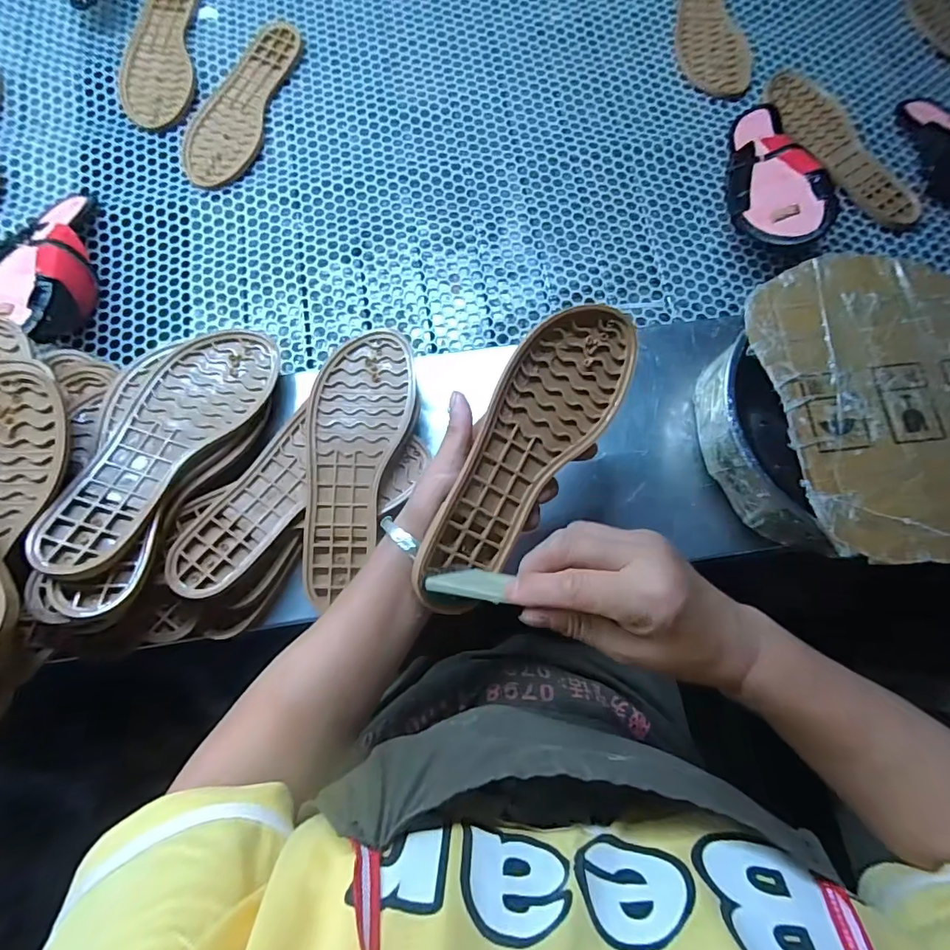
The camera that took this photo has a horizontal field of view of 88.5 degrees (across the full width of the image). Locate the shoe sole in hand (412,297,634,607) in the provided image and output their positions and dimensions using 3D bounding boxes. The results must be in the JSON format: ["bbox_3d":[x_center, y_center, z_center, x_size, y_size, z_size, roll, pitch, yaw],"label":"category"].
[{"bbox_3d":[0.034,-0.019,0.353,0.085,0.025,0.244,37,79,-20],"label":"shoe sole in hand"}]

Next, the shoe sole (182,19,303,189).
[{"bbox_3d":[-0.287,-0.457,0.596,0.091,0.009,0.244,17,78,2],"label":"shoe sole"}]

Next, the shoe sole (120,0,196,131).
[{"bbox_3d":[-0.389,-0.531,0.604,0.084,0.007,0.232,-2,78,-2],"label":"shoe sole"}]

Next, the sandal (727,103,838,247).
[{"bbox_3d":[0.316,-0.328,0.528,0.082,0.034,0.216,-13,58,26],"label":"sandal"}]

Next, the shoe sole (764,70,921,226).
[{"bbox_3d":[0.436,-0.396,0.584,0.077,0.017,0.244,-27,80,-7],"label":"shoe sole"}]

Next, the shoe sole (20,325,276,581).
[{"bbox_3d":[-0.259,-0.033,0.407,0.090,0.020,0.244,21,59,3],"label":"shoe sole"}]

